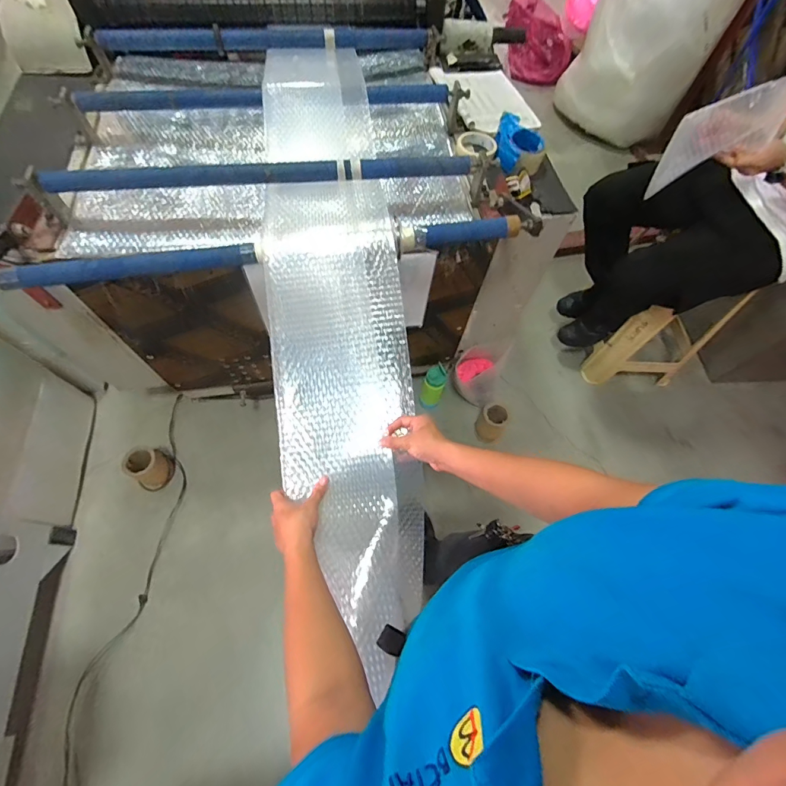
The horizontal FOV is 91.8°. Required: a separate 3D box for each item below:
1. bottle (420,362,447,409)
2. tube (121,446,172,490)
[{"bbox_3d":[0.144,-0.019,1.368,0.071,0.233,0.066,1,64,-3],"label":"bottle"},{"bbox_3d":[-0.797,0.244,1.244,0.094,0.151,0.110,39,68,15],"label":"tube"}]

